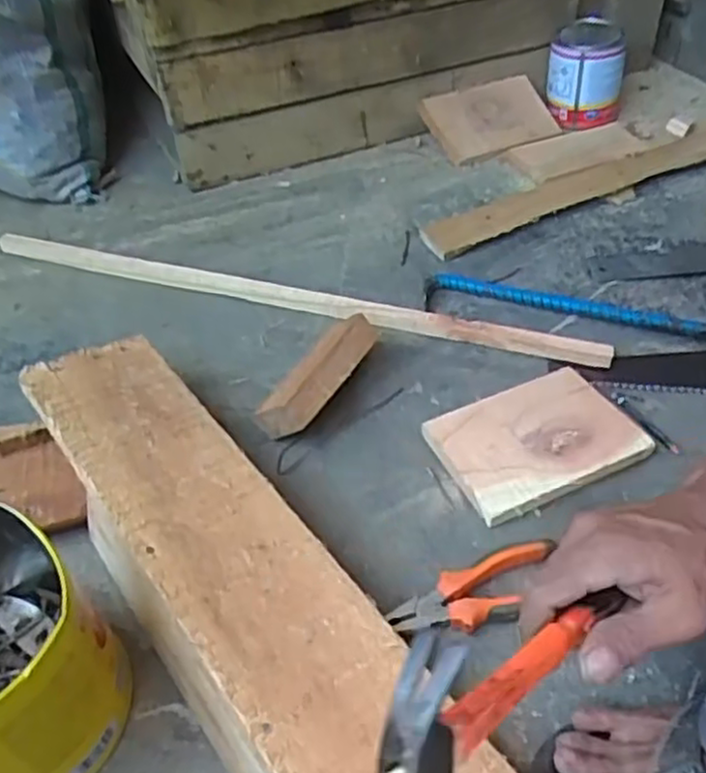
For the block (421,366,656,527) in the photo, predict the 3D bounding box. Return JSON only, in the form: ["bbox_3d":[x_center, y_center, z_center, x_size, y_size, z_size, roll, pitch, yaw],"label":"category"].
[{"bbox_3d":[0.174,0.051,0.684,0.181,0.024,0.124,-22,50,-19],"label":"block"}]

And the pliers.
[{"bbox_3d":[0.099,0.167,0.571,0.139,0.026,0.052,-18,48,-19],"label":"pliers"}]

